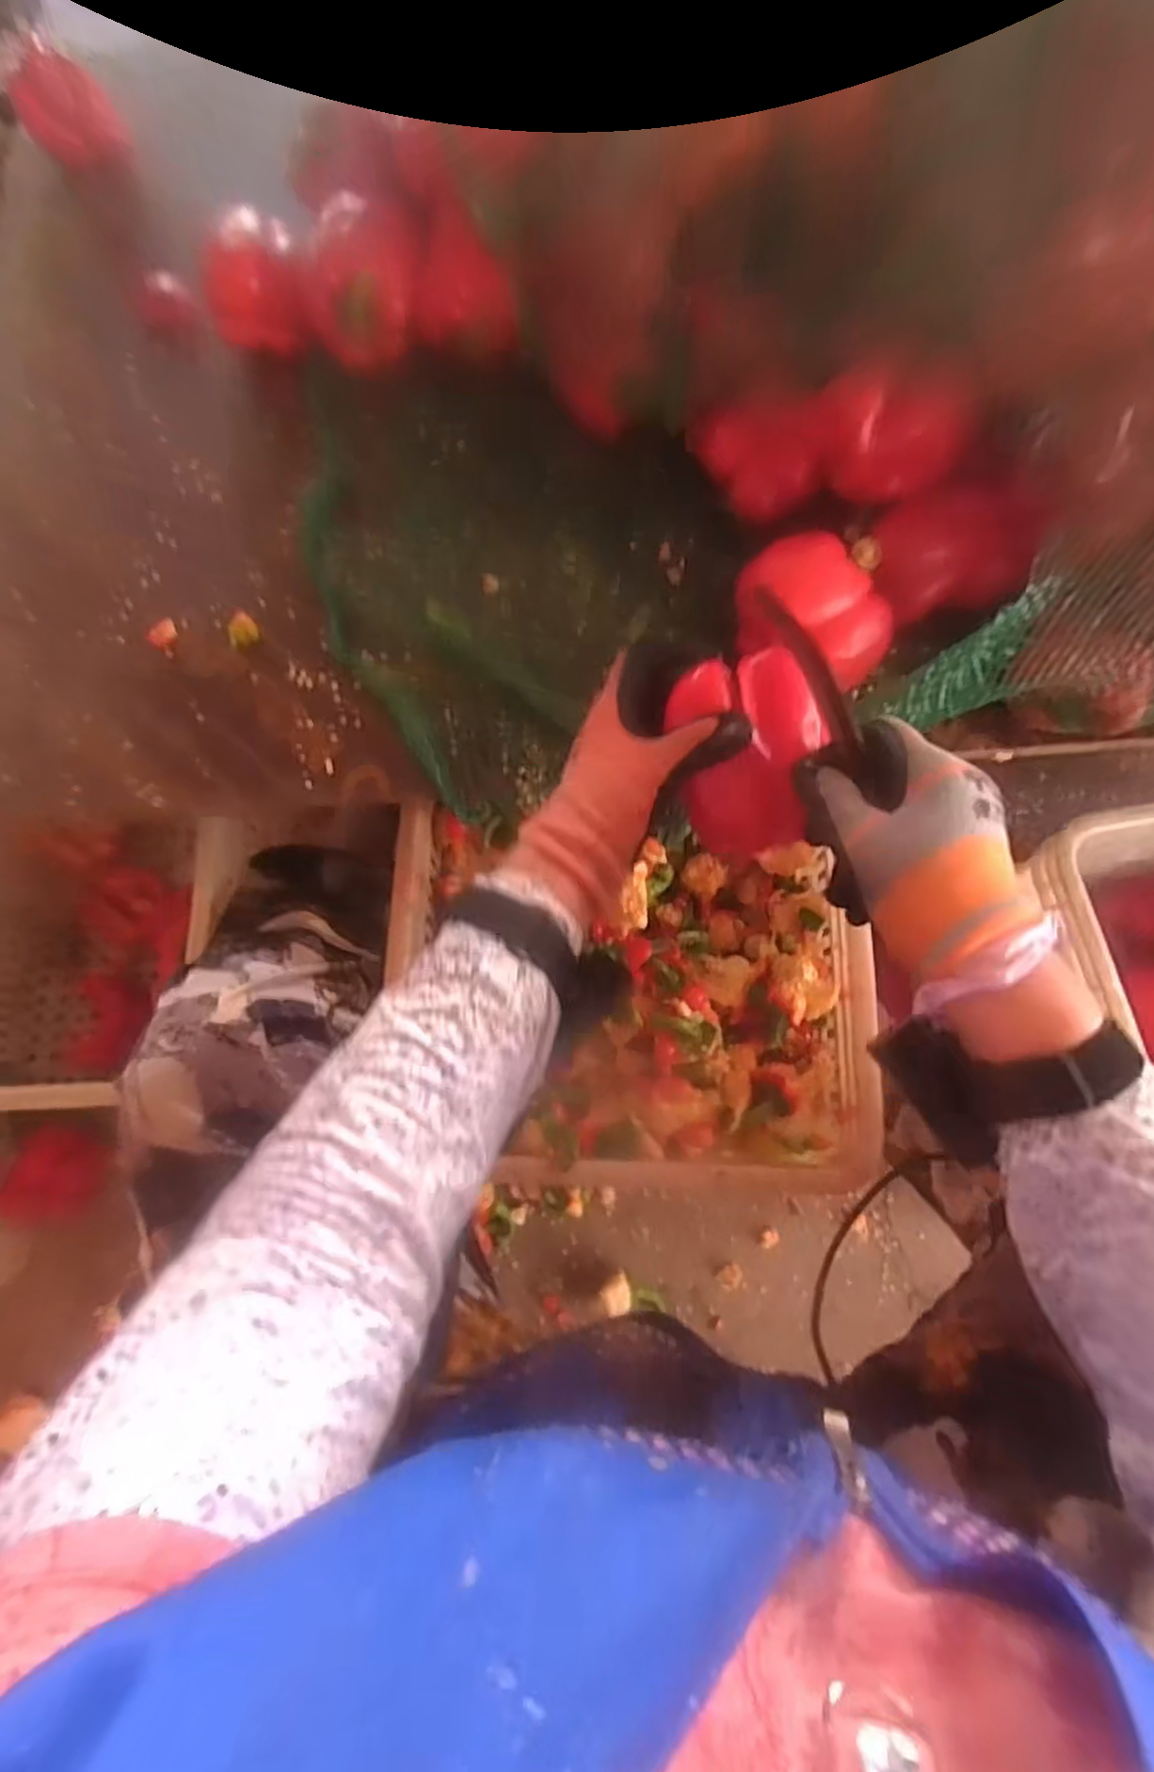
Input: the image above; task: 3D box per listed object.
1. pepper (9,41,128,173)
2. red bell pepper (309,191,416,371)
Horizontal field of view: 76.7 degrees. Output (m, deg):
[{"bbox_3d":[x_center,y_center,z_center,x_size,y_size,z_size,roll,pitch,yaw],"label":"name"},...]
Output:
[{"bbox_3d":[-0.448,-0.682,0.642,0.076,0.060,0.063,-26,75,-8],"label":"pepper"},{"bbox_3d":[-0.165,-0.455,0.557,0.084,0.079,0.075,-16,74,-5],"label":"red bell pepper"}]

